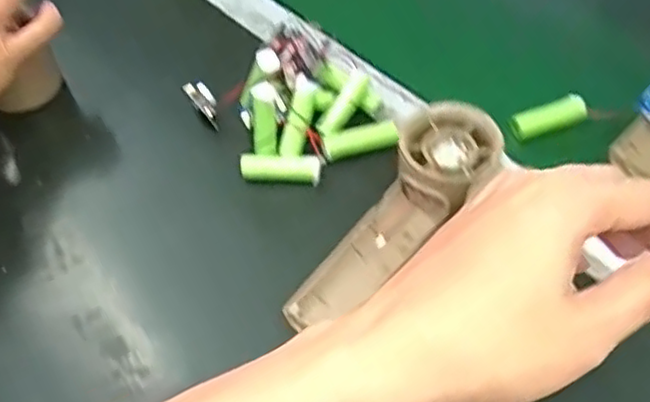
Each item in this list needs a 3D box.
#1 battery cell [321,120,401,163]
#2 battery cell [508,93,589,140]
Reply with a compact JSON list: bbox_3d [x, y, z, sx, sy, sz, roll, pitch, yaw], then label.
[{"bbox_3d":[0.023,-0.039,0.445,0.050,0.013,0.015,-15,53,-7],"label":"battery cell"},{"bbox_3d":[0.150,-0.056,0.459,0.056,0.018,0.016,-19,54,-10],"label":"battery cell"}]

